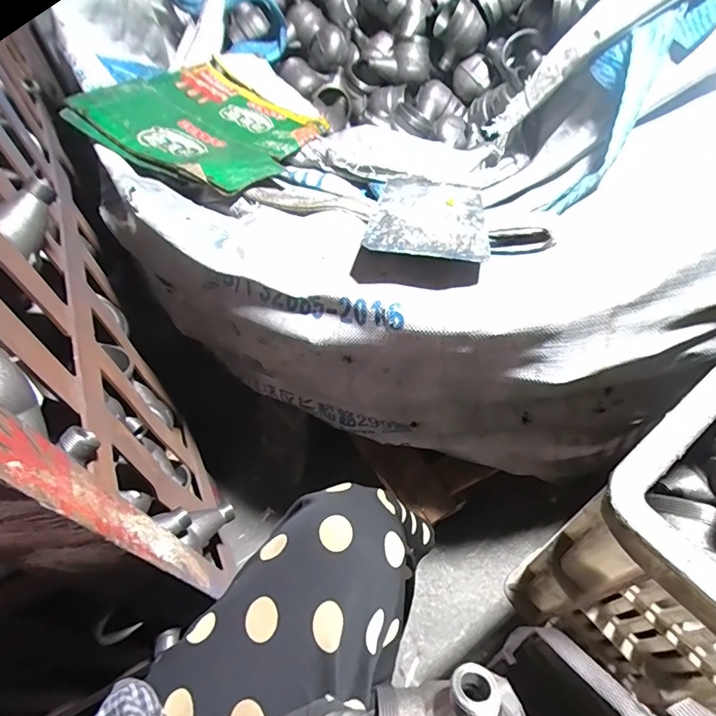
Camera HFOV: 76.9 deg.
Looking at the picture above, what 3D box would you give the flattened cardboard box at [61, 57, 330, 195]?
[{"bbox_3d":[-0.208,-0.337,0.643,0.266,0.039,0.297,29,49,7],"label":"flattened cardboard box"}]

